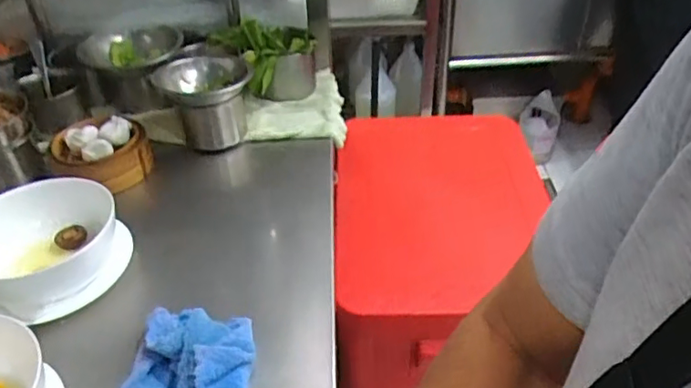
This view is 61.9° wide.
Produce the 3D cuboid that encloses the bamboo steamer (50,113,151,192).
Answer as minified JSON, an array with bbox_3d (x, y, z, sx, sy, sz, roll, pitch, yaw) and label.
[{"bbox_3d":[-0.378,-0.063,0.900,0.139,0.061,0.150,-19,42,-19],"label":"bamboo steamer"}]

